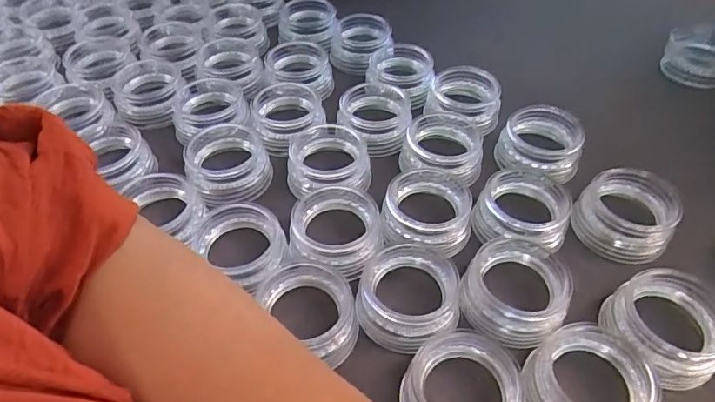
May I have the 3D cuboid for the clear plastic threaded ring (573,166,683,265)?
[{"bbox_3d":[0.197,0.006,0.361,0.062,0.030,0.064,20,52,16],"label":"clear plastic threaded ring"}]

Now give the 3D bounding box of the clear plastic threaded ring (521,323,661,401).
[{"bbox_3d":[0.132,0.104,0.277,0.070,0.030,0.064,0,49,0],"label":"clear plastic threaded ring"}]

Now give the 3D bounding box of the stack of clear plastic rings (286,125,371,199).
[{"bbox_3d":[-0.023,-0.032,0.397,0.064,0.033,0.064,6,49,5],"label":"stack of clear plastic rings"}]

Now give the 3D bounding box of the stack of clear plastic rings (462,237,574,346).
[{"bbox_3d":[0.103,0.057,0.319,0.063,0.024,0.069,33,56,25],"label":"stack of clear plastic rings"}]

